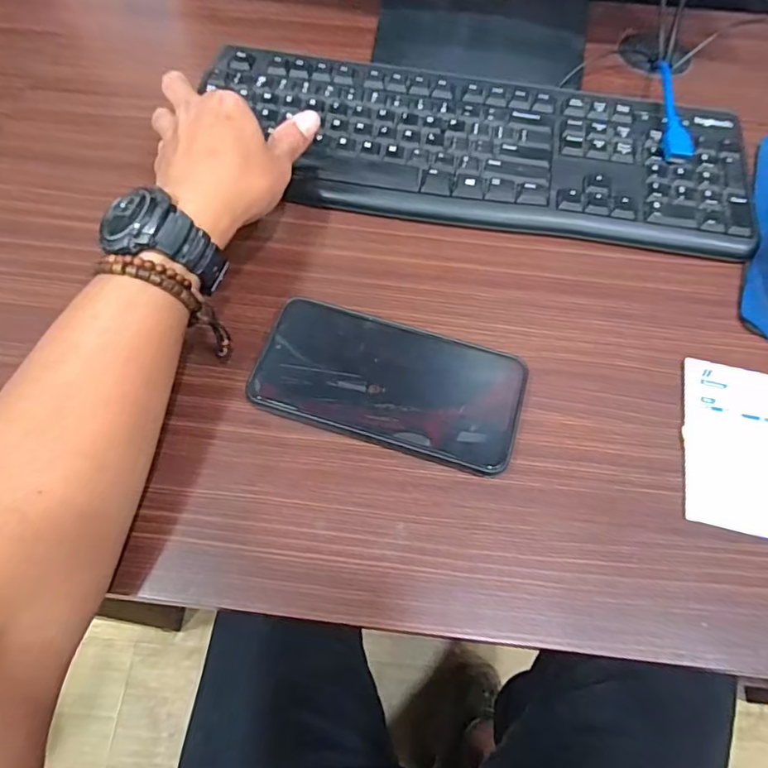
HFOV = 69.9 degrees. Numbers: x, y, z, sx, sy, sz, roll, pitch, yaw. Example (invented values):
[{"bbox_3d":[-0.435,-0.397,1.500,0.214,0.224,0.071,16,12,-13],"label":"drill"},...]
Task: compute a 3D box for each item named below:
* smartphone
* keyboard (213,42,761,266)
[{"bbox_3d":[0.005,-0.004,0.342,0.160,0.016,0.082,15,64,6],"label":"smartphone"},{"bbox_3d":[0.068,-0.187,0.432,0.418,0.016,0.158,13,64,5],"label":"keyboard"}]

